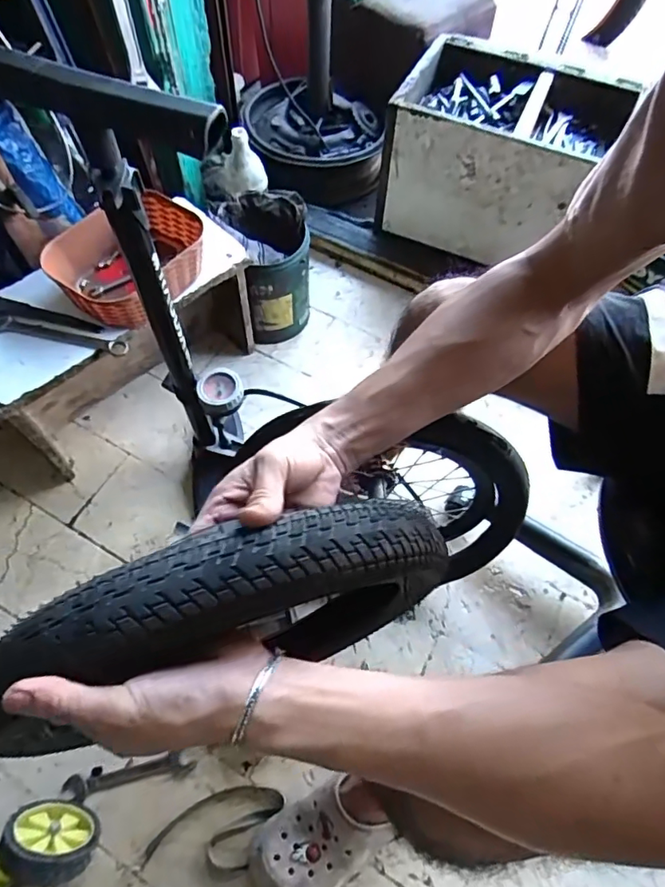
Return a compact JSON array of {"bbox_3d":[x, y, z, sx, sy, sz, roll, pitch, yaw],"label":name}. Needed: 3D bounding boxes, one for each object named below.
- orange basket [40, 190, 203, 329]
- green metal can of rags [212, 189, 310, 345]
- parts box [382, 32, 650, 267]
[{"bbox_3d":[-0.295,-0.268,0.779,0.158,0.079,0.212,32,66,15],"label":"orange basket"},{"bbox_3d":[-0.118,-0.328,1.010,0.147,0.228,0.163,-23,64,-15],"label":"green metal can of rags"},{"bbox_3d":[0.339,-0.572,1.070,0.391,0.255,0.298,25,64,11],"label":"parts box"}]

